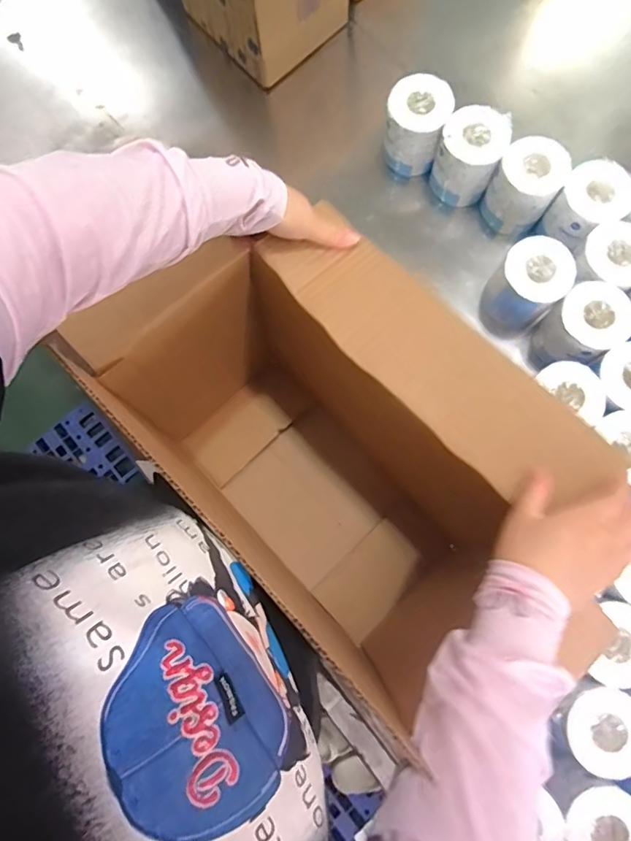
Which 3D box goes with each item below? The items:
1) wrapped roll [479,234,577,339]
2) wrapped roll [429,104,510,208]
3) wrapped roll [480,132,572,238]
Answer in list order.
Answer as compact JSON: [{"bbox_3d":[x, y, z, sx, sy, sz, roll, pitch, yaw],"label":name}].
[{"bbox_3d":[0.322,-0.202,0.773,0.095,0.129,0.103,0,80,1],"label":"wrapped roll"},{"bbox_3d":[0.248,-0.425,0.808,0.094,0.113,0.099,0,80,1],"label":"wrapped roll"},{"bbox_3d":[0.336,-0.375,0.800,0.097,0.105,0.100,0,80,1],"label":"wrapped roll"}]

